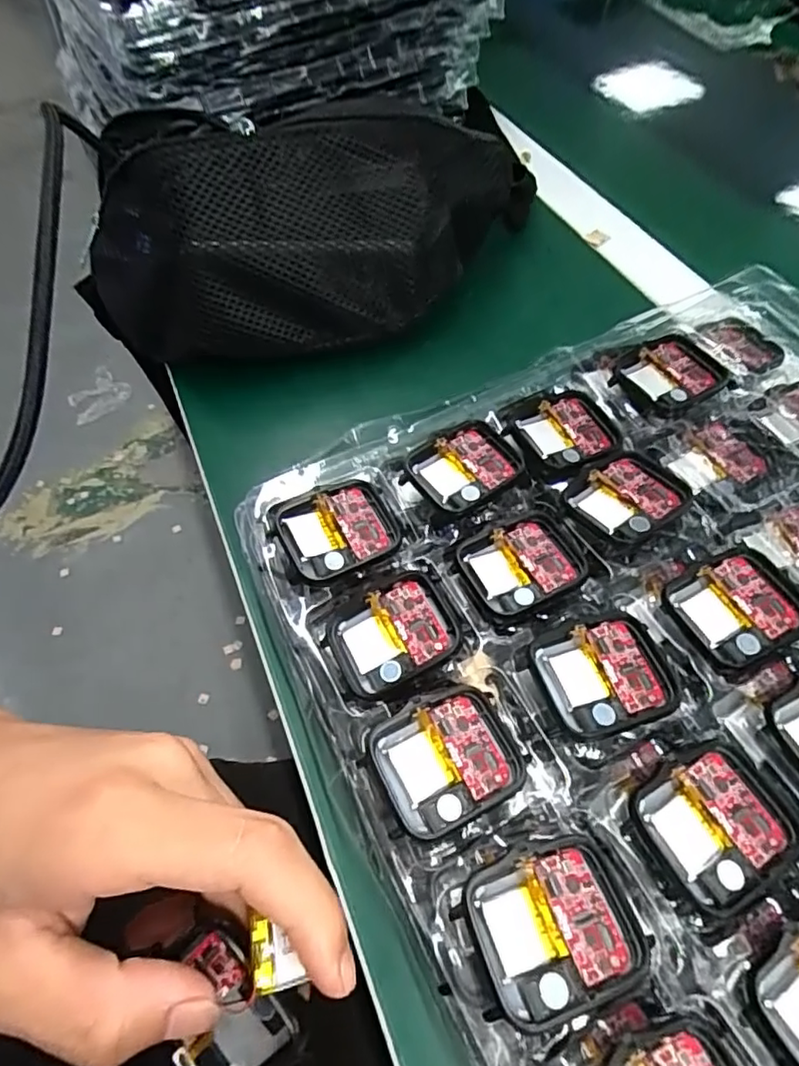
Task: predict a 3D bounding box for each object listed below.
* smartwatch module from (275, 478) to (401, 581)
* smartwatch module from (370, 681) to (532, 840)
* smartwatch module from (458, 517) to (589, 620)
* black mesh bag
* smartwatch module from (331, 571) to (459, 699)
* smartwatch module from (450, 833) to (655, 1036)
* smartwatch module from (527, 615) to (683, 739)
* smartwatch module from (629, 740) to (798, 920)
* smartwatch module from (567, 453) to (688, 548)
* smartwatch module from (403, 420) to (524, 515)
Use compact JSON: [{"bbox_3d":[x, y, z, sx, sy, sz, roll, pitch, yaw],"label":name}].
[{"bbox_3d":[-0.023,-0.002,0.230,0.043,0.009,0.036,-21,59,-10],"label":"smartwatch module"},{"bbox_3d":[0.015,0.070,0.183,0.044,0.006,0.038,-23,60,-11],"label":"smartwatch module"},{"bbox_3d":[0.046,0.012,0.225,0.042,0.006,0.036,-25,60,-12],"label":"smartwatch module"},{"bbox_3d":[-0.046,-0.182,0.347,0.298,0.094,0.119,-16,58,-6],"label":"black mesh bag"},{"bbox_3d":[-0.002,0.037,0.210,0.042,0.013,0.035,-22,59,-10],"label":"smartwatch module"},{"bbox_3d":[0.042,0.106,0.158,0.046,0.006,0.037,-15,58,-6],"label":"smartwatch module"},{"bbox_3d":[0.069,0.047,0.195,0.041,0.006,0.036,-16,58,-7],"label":"smartwatch module"},{"bbox_3d":[0.094,0.085,0.174,0.042,0.005,0.037,-27,60,-13],"label":"smartwatch module"},{"bbox_3d":[0.090,-0.014,0.232,0.039,0.011,0.037,-29,61,-14],"label":"smartwatch module"},{"bbox_3d":[0.028,-0.028,0.244,0.043,0.005,0.035,-26,60,-13],"label":"smartwatch module"}]

